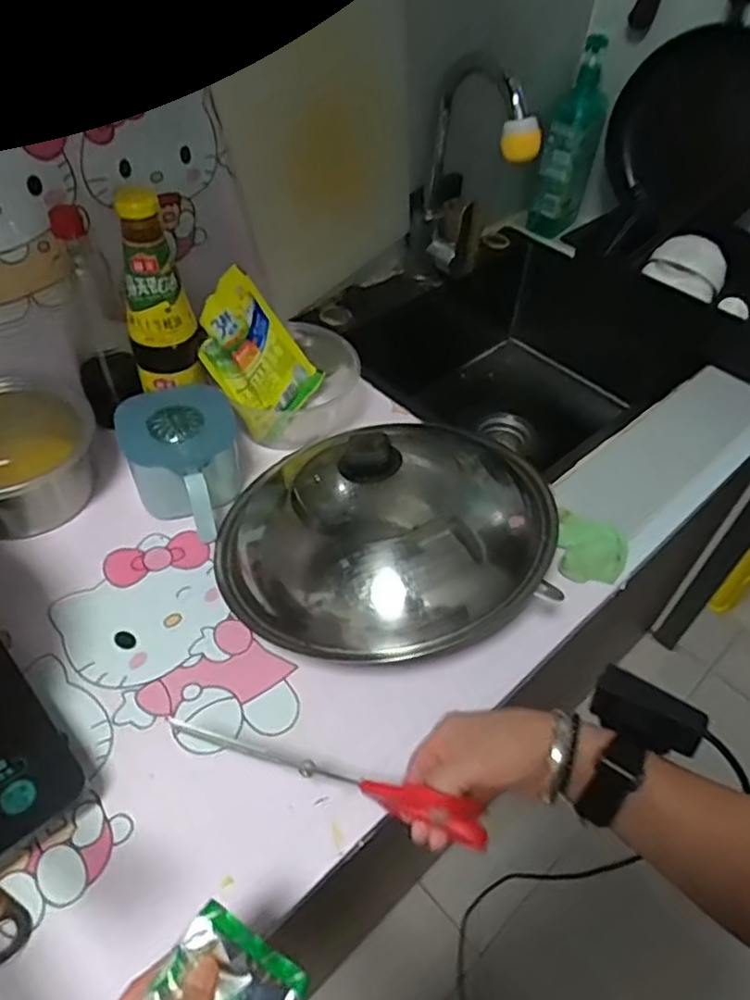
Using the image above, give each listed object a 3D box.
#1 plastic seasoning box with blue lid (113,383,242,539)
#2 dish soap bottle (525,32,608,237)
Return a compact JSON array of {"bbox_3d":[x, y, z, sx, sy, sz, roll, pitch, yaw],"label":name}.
[{"bbox_3d":[-0.192,-0.040,0.682,0.108,0.075,0.147,-14,51,-17],"label":"plastic seasoning box with blue lid"},{"bbox_3d":[0.303,-0.544,1.050,0.069,0.274,0.079,30,53,20],"label":"dish soap bottle"}]

